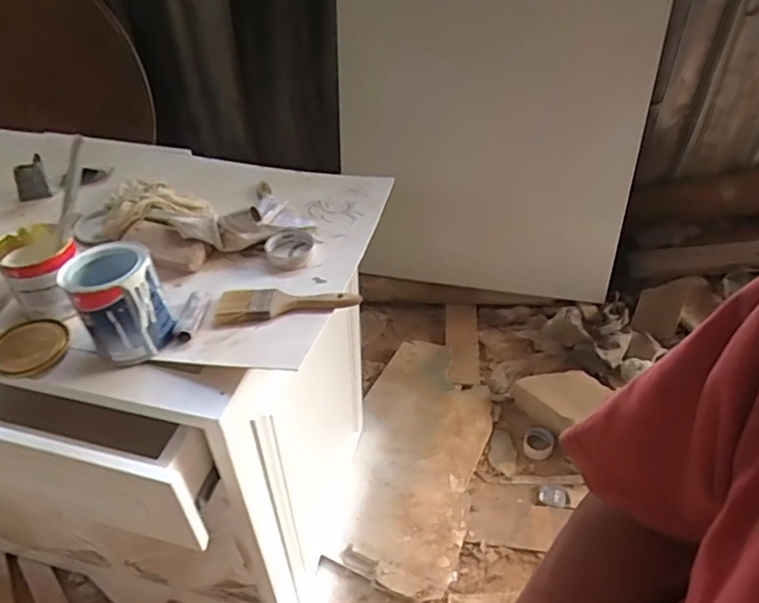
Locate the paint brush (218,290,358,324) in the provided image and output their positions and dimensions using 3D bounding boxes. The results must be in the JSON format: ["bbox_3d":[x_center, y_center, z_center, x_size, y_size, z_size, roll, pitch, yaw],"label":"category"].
[{"bbox_3d":[-0.132,-0.005,0.811,0.202,0.023,0.057,-5,41,-6],"label":"paint brush"}]

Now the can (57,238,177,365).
[{"bbox_3d":[-0.344,-0.004,0.752,0.110,0.109,0.125,-25,47,-26],"label":"can"}]

